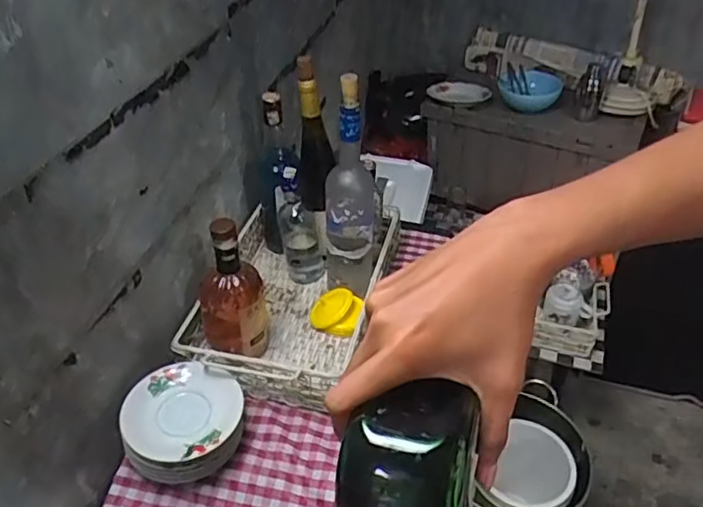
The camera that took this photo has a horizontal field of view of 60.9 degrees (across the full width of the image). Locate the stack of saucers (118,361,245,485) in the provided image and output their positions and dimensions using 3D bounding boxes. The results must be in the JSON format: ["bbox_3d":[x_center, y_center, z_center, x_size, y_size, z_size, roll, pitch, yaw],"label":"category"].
[{"bbox_3d":[-0.215,0.224,0.775,0.137,0.082,0.139,11,40,14],"label":"stack of saucers"}]

